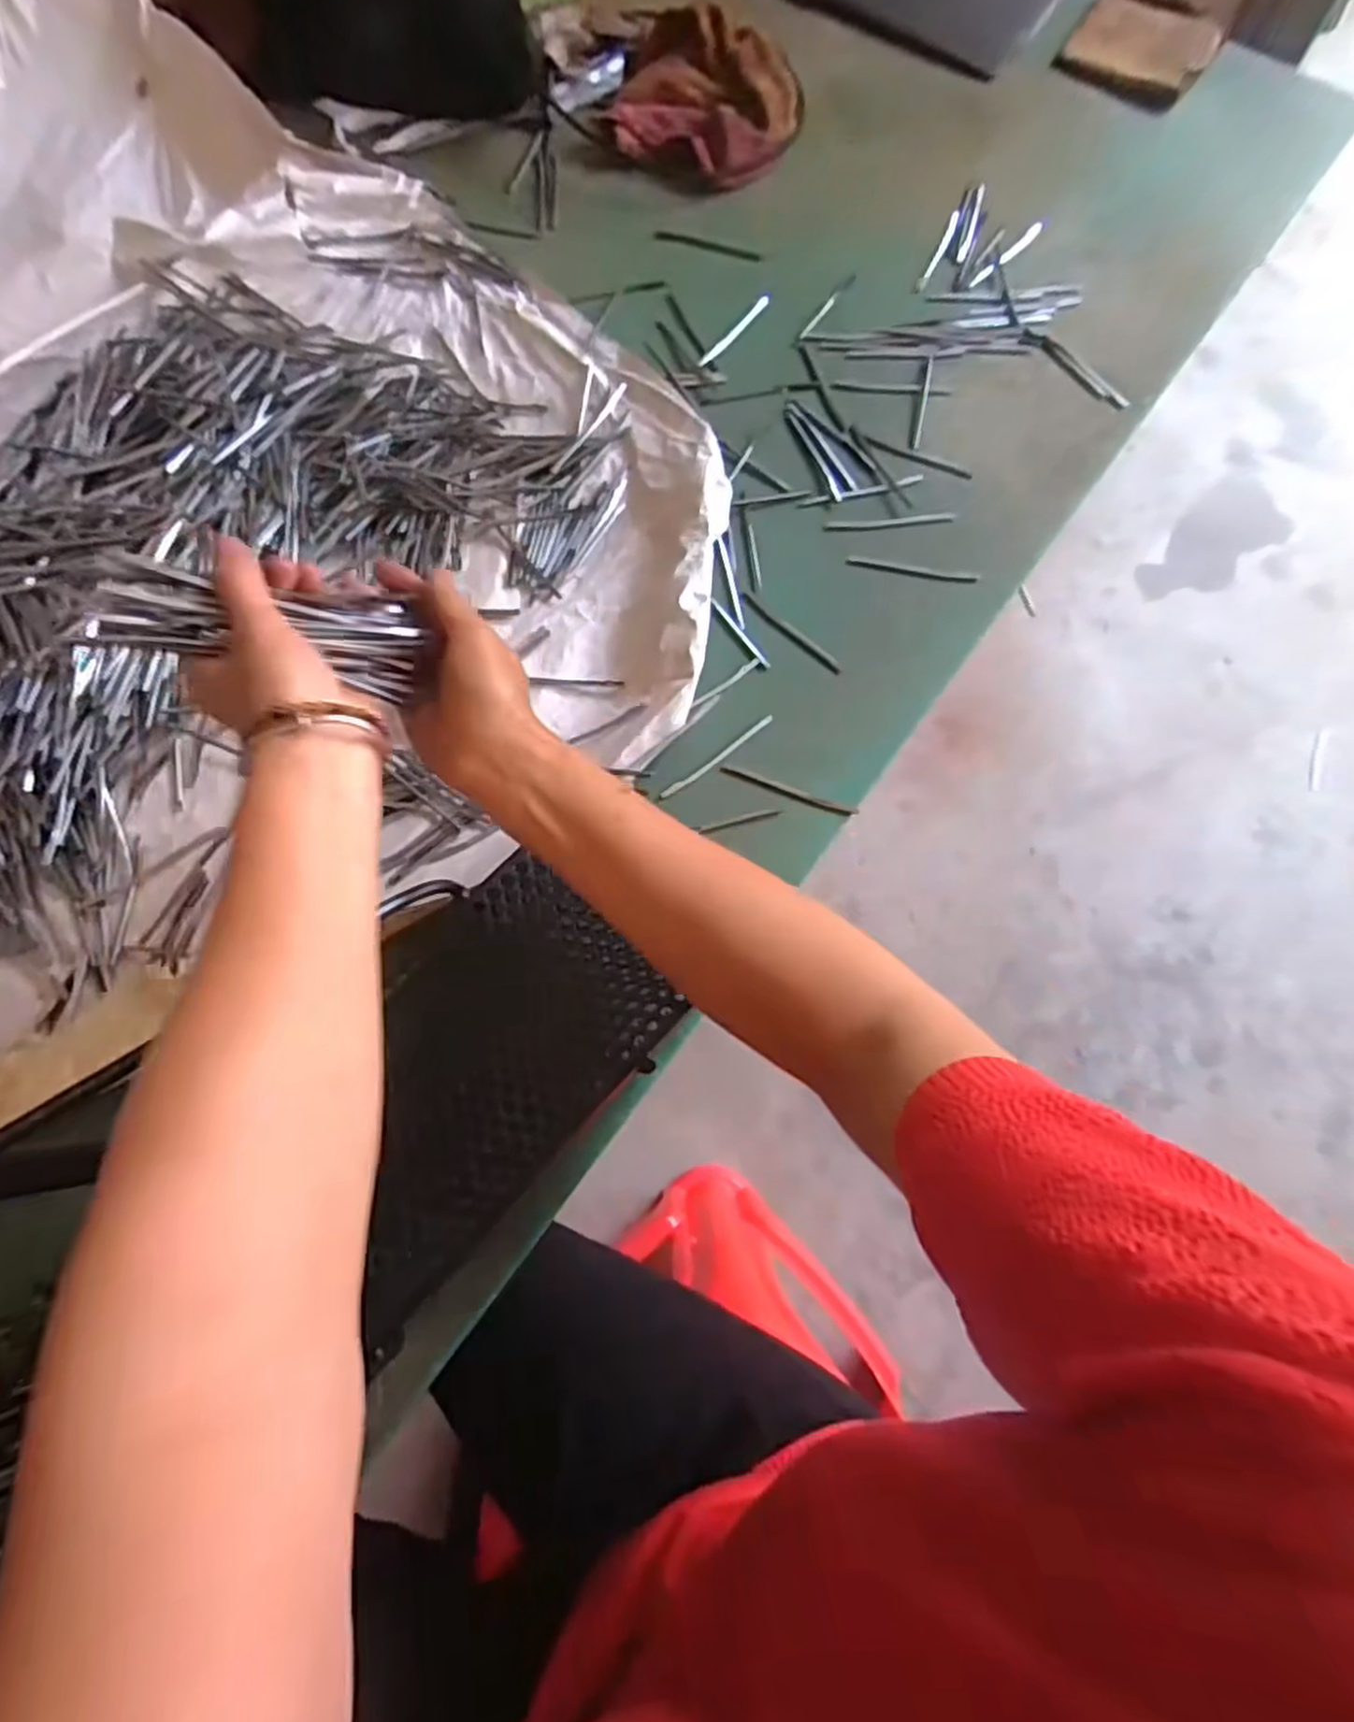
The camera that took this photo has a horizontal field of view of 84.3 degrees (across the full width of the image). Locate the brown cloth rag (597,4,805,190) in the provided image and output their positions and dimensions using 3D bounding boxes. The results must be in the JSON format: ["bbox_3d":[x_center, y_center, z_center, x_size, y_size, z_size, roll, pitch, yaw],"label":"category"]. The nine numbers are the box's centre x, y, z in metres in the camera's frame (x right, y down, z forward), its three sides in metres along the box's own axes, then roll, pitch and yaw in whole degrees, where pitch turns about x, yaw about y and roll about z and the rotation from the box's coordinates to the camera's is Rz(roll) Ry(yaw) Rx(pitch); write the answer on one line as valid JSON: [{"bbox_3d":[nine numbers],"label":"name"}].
[{"bbox_3d":[0.017,-0.741,0.724,0.188,0.049,0.151,29,76,7],"label":"brown cloth rag"}]

